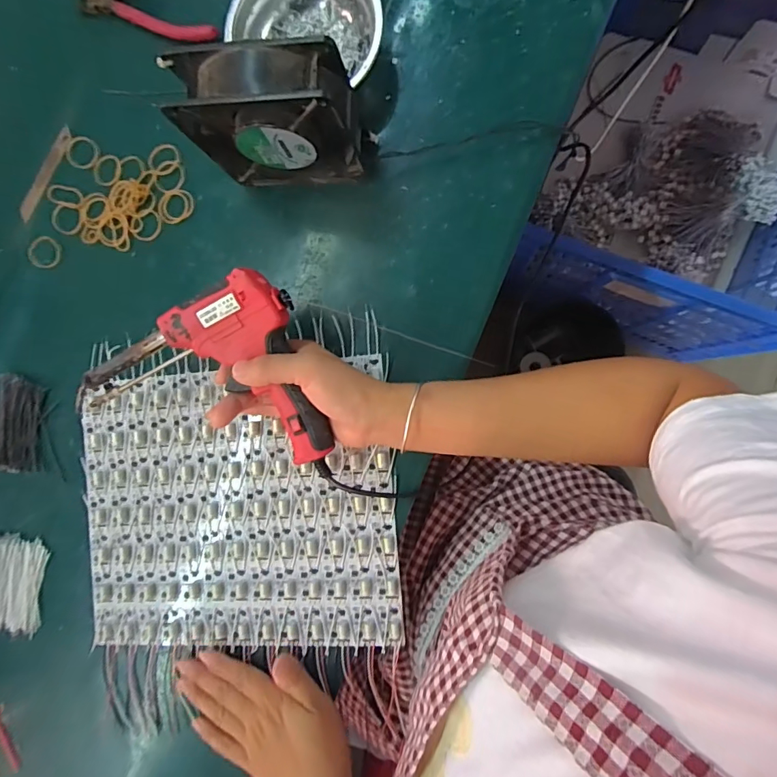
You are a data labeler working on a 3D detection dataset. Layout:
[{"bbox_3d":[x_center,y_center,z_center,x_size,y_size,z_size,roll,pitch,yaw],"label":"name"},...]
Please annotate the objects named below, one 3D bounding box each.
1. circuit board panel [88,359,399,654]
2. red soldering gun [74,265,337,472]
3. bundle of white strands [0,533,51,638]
[{"bbox_3d":[-0.137,0.102,0.413,0.284,0.015,0.244,-4,91,8],"label":"circuit board panel"},{"bbox_3d":[-0.131,-0.024,0.354,0.203,0.040,0.130,19,94,7],"label":"red soldering gun"},{"bbox_3d":[-0.368,0.191,0.450,0.063,0.016,0.092,8,90,7],"label":"bundle of white strands"}]

